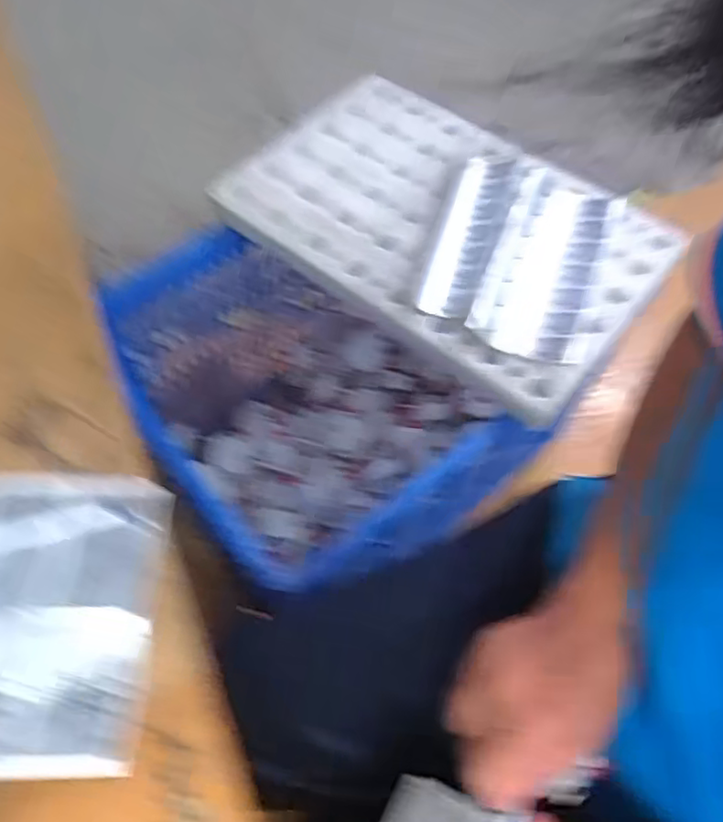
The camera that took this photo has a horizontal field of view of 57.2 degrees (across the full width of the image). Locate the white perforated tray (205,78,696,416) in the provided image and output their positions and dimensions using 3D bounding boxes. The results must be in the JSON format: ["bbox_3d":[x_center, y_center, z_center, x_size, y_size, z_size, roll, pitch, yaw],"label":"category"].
[{"bbox_3d":[0.124,-0.280,0.927,0.555,0.046,0.400,36,64,15],"label":"white perforated tray"}]

